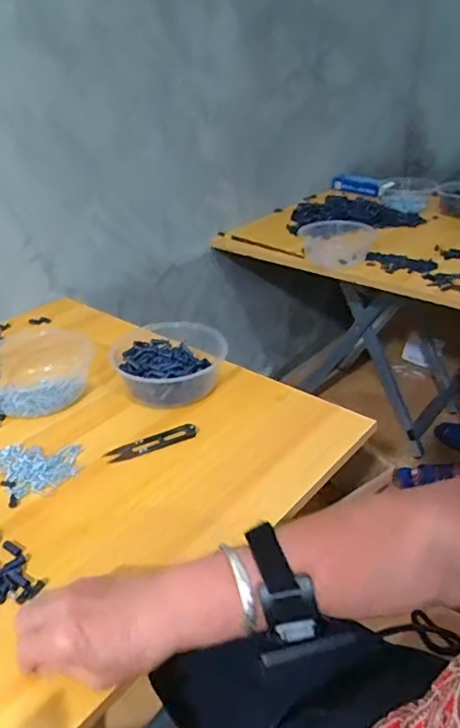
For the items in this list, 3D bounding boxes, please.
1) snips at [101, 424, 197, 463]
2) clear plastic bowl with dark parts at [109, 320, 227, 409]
[{"bbox_3d":[-0.085,0.086,0.617,0.104,0.011,0.027,-15,33,-22],"label":"snips"},{"bbox_3d":[-0.077,-0.004,0.720,0.144,0.059,0.171,-10,32,-13],"label":"clear plastic bowl with dark parts"}]

